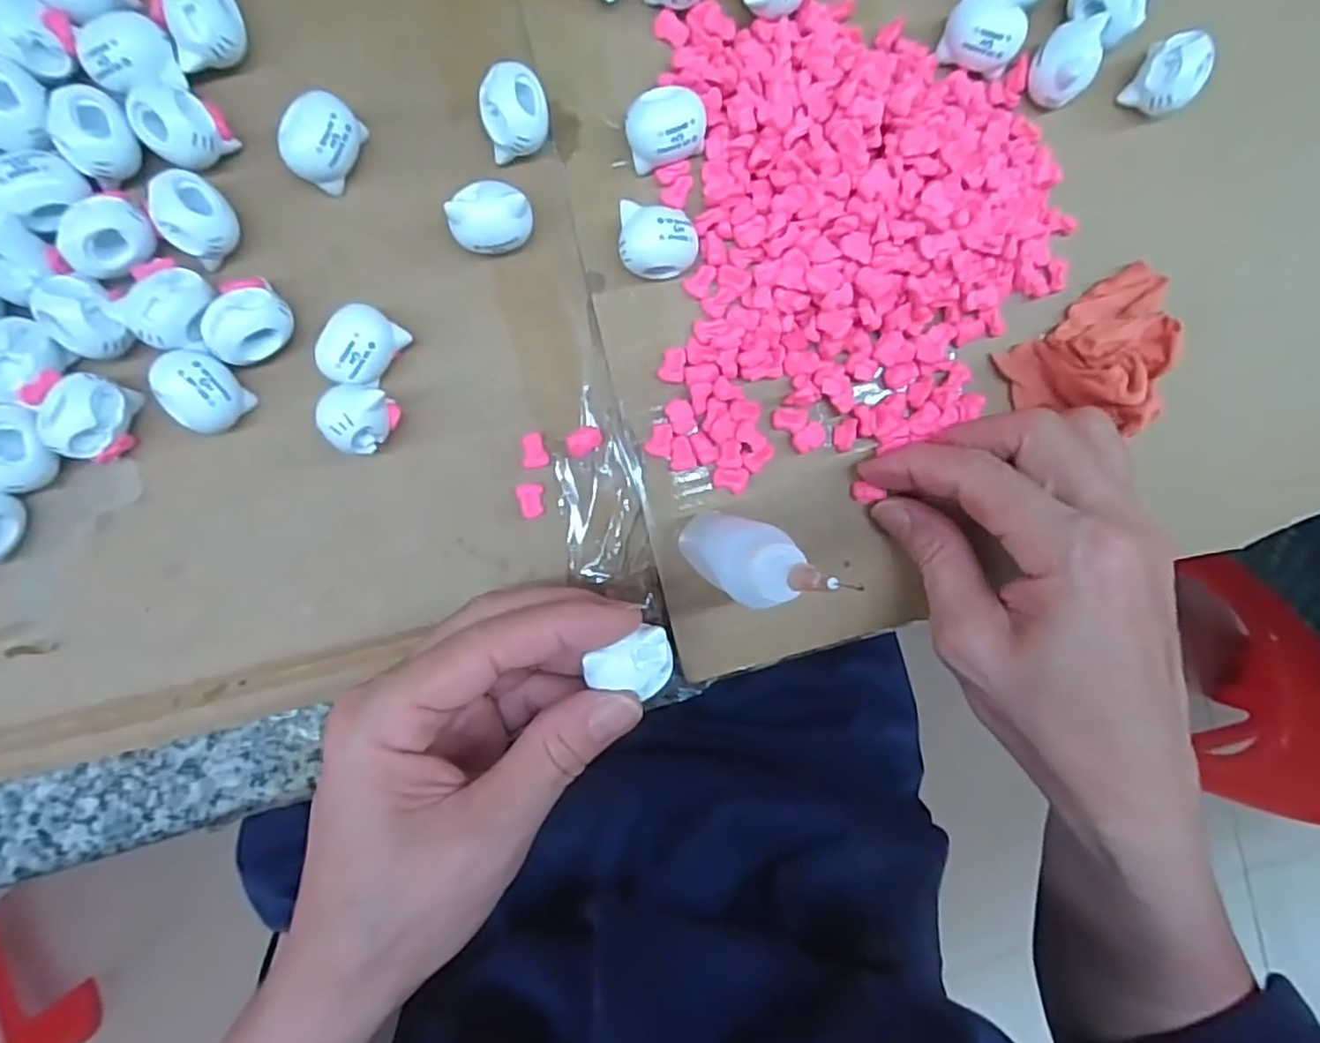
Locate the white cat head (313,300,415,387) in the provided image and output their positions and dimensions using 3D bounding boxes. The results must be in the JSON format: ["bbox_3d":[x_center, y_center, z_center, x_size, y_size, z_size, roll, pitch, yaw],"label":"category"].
[{"bbox_3d":[-0.095,-0.055,0.222,0.020,0.019,0.025,33,89,-6],"label":"white cat head"}]

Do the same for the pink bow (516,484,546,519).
[{"bbox_3d":[-0.044,-0.007,0.237,0.008,0.005,0.012,-8,93,-5],"label":"pink bow"}]

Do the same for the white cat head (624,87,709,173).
[{"bbox_3d":[0.001,-0.128,0.229,0.025,0.020,0.021,-15,94,-5],"label":"white cat head"}]

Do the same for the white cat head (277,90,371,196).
[{"bbox_3d":[-0.107,-0.120,0.221,0.019,0.017,0.025,26,90,-6],"label":"white cat head"}]

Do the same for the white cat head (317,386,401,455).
[{"bbox_3d":[-0.095,-0.033,0.220,0.020,0.025,0.020,0,92,-6],"label":"white cat head"}]

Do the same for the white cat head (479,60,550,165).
[{"bbox_3d":[-0.046,-0.131,0.225,0.021,0.018,0.025,-4,93,-6],"label":"white cat head"}]

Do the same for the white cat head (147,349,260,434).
[{"bbox_3d":[-0.143,-0.041,0.216,0.019,0.017,0.026,-33,95,-4],"label":"white cat head"}]

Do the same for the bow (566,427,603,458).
[{"bbox_3d":[-0.026,-0.027,0.237,0.013,0.004,0.009,-30,95,-4],"label":"bow"}]

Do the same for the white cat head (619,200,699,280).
[{"bbox_3d":[-0.001,-0.090,0.227,0.025,0.021,0.020,1,92,-6],"label":"white cat head"}]

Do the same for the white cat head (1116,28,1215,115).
[{"bbox_3d":[0.178,-0.156,0.243,0.019,0.017,0.022,17,90,-6],"label":"white cat head"}]

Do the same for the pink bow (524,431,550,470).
[{"bbox_3d":[-0.042,-0.024,0.238,0.009,0.004,0.012,-2,93,-6],"label":"pink bow"}]

